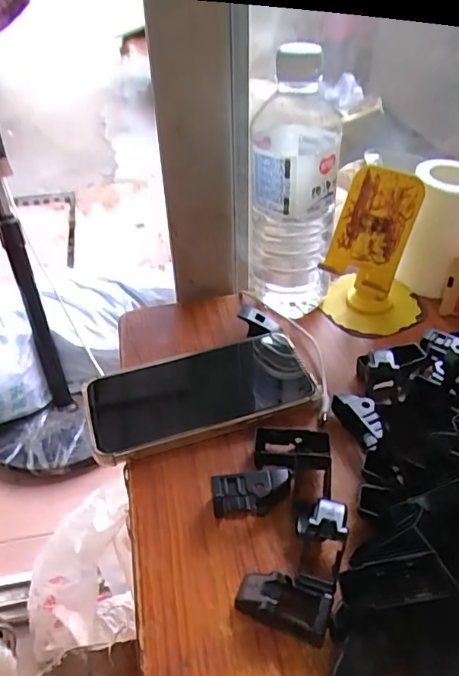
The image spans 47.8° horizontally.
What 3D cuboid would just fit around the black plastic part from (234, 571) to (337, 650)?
[{"bbox_3d":[0.029,0.141,0.275,0.048,0.018,0.026,10,41,12],"label":"black plastic part"}]

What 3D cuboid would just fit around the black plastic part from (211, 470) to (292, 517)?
[{"bbox_3d":[0.014,0.097,0.323,0.049,0.024,0.017,-5,40,-6],"label":"black plastic part"}]

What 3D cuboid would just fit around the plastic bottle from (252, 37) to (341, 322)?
[{"bbox_3d":[0.053,-0.118,0.432,0.071,0.216,0.077,4,40,5],"label":"plastic bottle"}]

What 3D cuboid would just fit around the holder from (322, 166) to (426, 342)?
[{"bbox_3d":[0.129,-0.069,0.444,0.083,0.137,0.072,16,43,18],"label":"holder"}]

